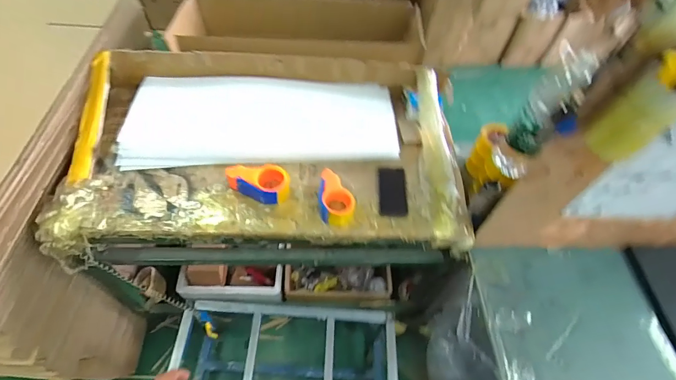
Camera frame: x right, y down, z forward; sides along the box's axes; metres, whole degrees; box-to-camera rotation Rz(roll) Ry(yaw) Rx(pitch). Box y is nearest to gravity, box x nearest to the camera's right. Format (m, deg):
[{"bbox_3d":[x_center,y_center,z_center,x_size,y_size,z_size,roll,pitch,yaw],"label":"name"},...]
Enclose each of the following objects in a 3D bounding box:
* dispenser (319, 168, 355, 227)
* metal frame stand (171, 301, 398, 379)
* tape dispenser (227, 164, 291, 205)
[{"bbox_3d":[-0.004,0.020,0.965,0.089,0.059,0.146,1,55,-3],"label":"dispenser"},{"bbox_3d":[-0.162,0.598,1.259,0.662,0.417,0.302,5,55,-1],"label":"metal frame stand"},{"bbox_3d":[-0.211,-0.022,0.977,0.169,0.066,0.086,16,56,6],"label":"tape dispenser"}]

